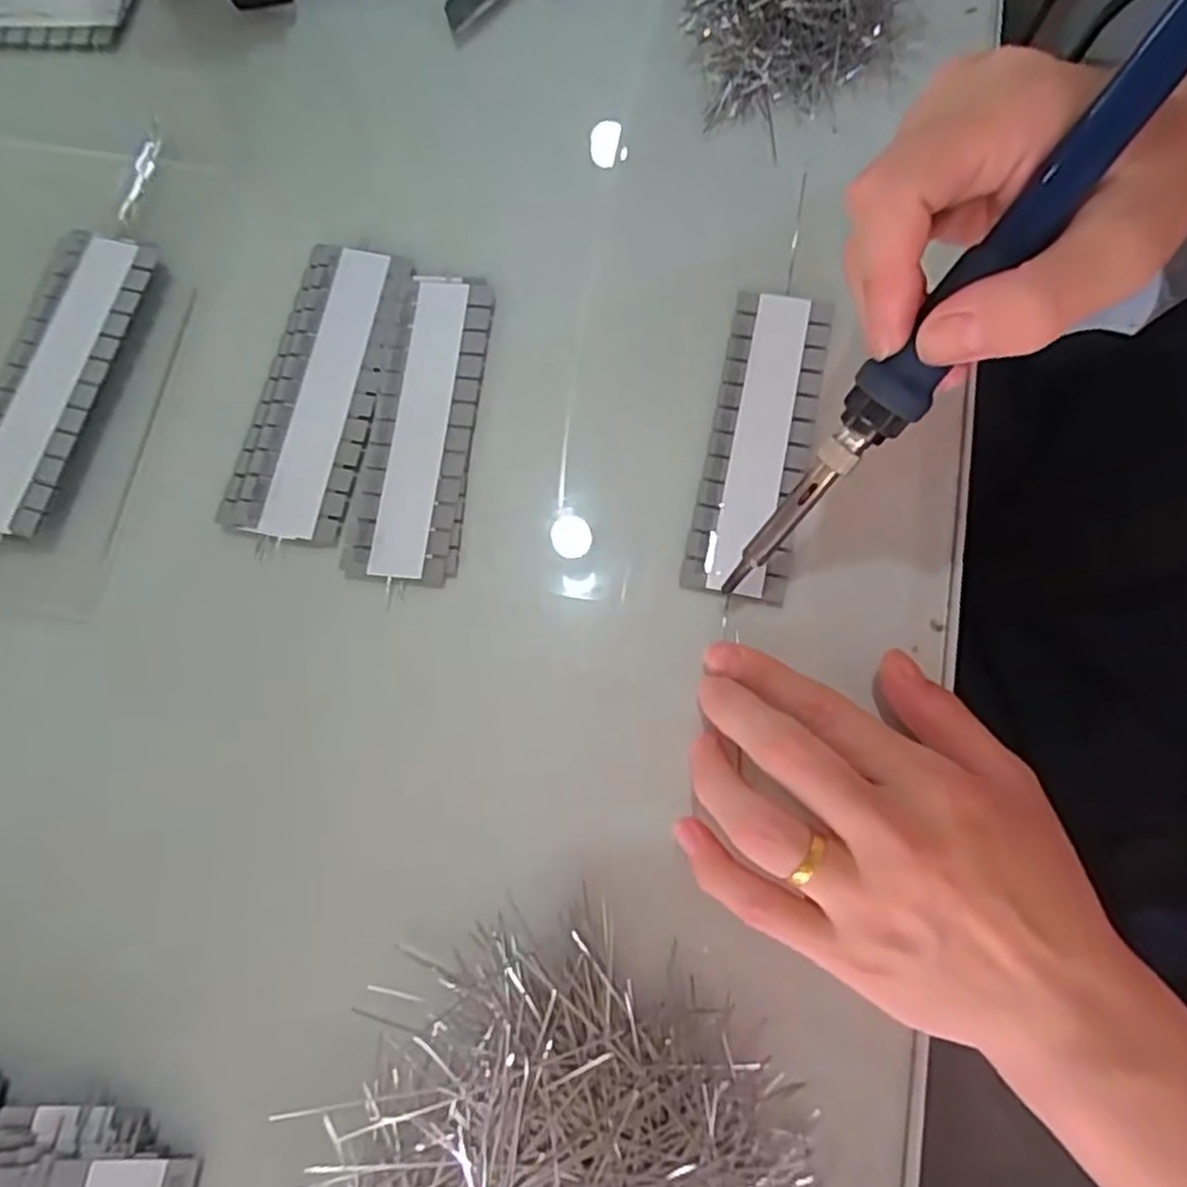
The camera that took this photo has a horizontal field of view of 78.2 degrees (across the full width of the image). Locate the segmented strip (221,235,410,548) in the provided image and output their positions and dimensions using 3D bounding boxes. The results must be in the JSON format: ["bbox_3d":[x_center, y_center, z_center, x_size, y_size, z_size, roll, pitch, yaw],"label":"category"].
[{"bbox_3d":[-0.108,-0.082,0.289,0.045,0.004,0.126,11,75,4],"label":"segmented strip"}]

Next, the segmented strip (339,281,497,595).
[{"bbox_3d":[-0.067,-0.068,0.285,0.043,0.004,0.128,5,74,2],"label":"segmented strip"}]

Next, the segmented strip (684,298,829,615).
[{"bbox_3d":[0.064,-0.059,0.281,0.038,0.006,0.125,12,75,4],"label":"segmented strip"}]

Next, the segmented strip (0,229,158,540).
[{"bbox_3d":[-0.212,-0.083,0.287,0.039,0.014,0.129,14,75,5],"label":"segmented strip"}]

